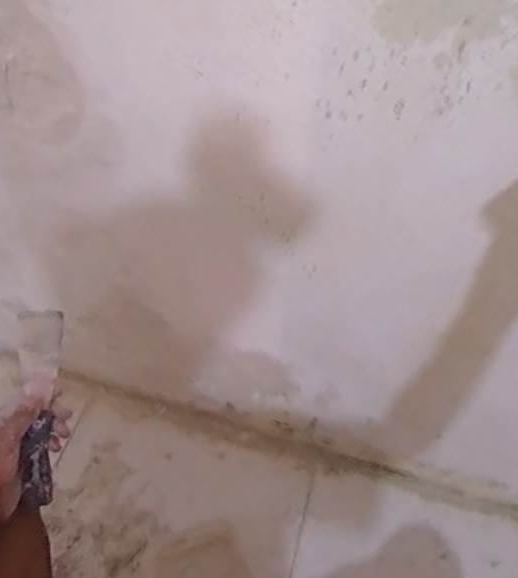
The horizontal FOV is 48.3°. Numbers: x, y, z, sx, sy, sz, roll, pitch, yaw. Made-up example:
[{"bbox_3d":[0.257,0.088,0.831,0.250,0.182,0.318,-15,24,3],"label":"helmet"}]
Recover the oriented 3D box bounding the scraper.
[{"bbox_3d":[-0.237,0.127,0.627,0.049,0.020,0.202,-2,79,-4],"label":"scraper"}]

